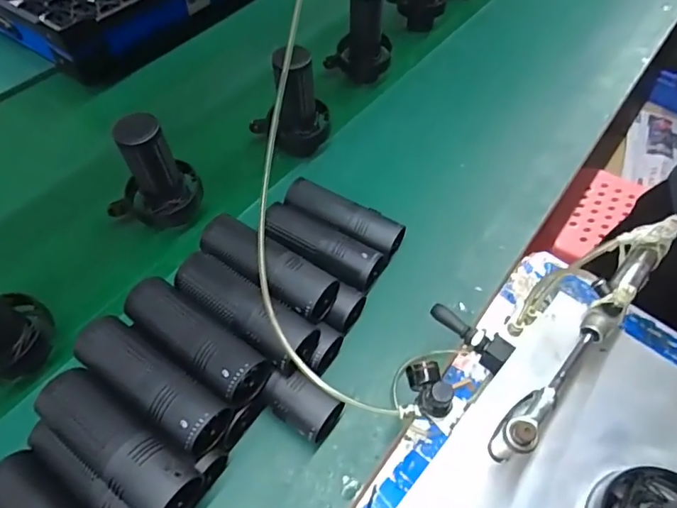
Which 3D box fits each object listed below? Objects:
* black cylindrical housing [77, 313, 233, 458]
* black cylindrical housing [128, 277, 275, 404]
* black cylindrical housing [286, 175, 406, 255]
[{"bbox_3d":[-0.184,0.121,0.464,0.166,0.045,0.054,31,59,17],"label":"black cylindrical housing"},{"bbox_3d":[-0.148,0.086,0.491,0.160,0.048,0.055,33,60,18],"label":"black cylindrical housing"},{"bbox_3d":[0.004,-0.044,0.651,0.161,0.046,0.049,28,58,15],"label":"black cylindrical housing"}]

